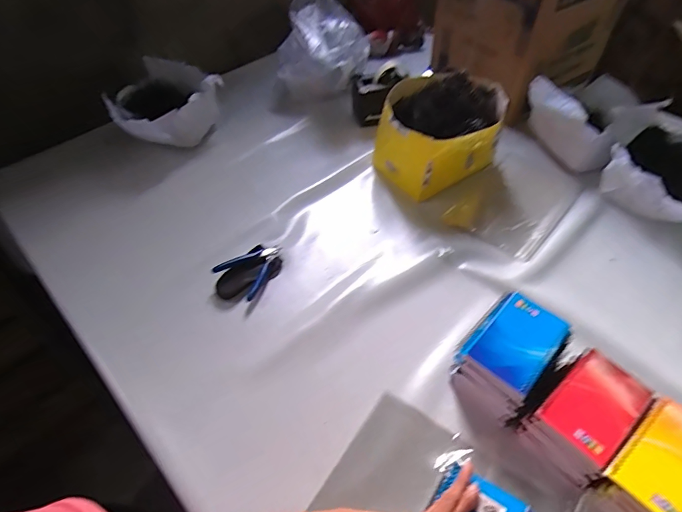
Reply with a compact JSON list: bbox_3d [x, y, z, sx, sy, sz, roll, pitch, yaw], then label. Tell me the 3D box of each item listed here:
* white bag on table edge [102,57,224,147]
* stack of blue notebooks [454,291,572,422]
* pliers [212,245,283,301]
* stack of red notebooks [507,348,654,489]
[{"bbox_3d":[-0.404,-0.333,0.971,0.183,0.133,0.237,29,58,23],"label":"white bag on table edge"},{"bbox_3d":[0.228,0.134,0.576,0.104,0.080,0.144,35,61,26],"label":"stack of blue notebooks"},{"bbox_3d":[-0.152,0.015,0.723,0.082,0.009,0.113,35,55,8],"label":"pliers"},{"bbox_3d":[0.305,0.200,0.533,0.139,0.072,0.094,-35,58,-22],"label":"stack of red notebooks"}]

